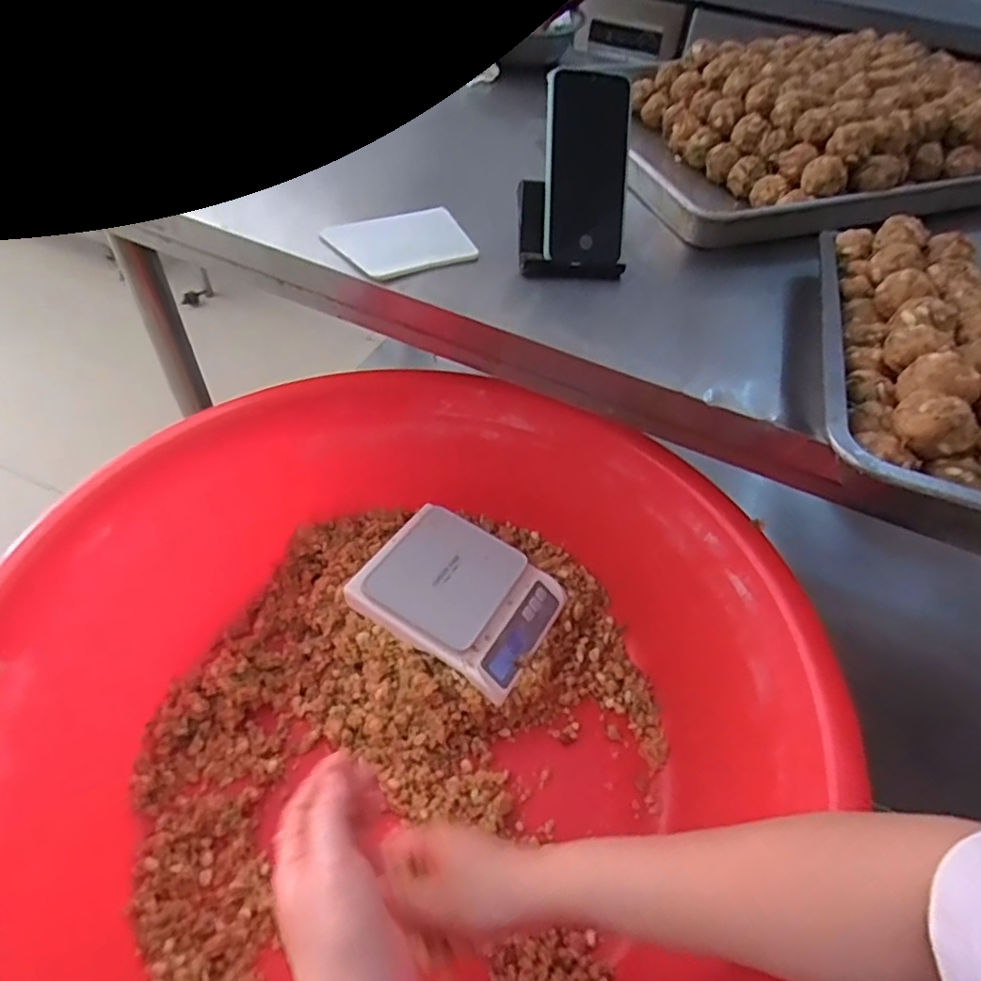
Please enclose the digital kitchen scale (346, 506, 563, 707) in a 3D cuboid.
[{"bbox_3d":[-0.028,0.102,0.635,0.182,0.028,0.144,36,52,3],"label":"digital kitchen scale"}]

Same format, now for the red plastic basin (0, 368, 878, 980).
[{"bbox_3d":[-0.063,0.180,0.514,0.578,0.210,0.591,3,49,-4],"label":"red plastic basin"}]

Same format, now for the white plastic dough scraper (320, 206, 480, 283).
[{"bbox_3d":[-0.077,-0.229,0.579,0.125,0.010,0.104,-26,57,-25],"label":"white plastic dough scraper"}]

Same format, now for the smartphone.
[{"bbox_3d":[0.085,-0.287,0.560,0.073,0.152,0.014,-1,13,-7],"label":"smartphone"}]

